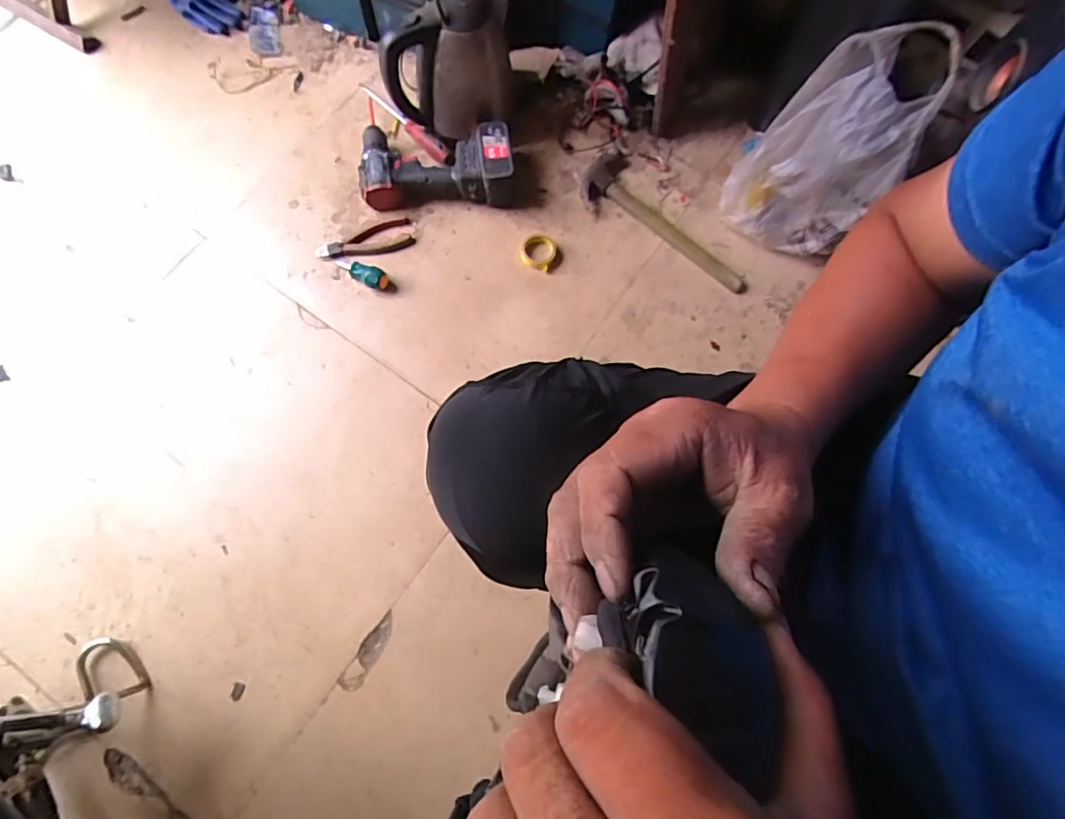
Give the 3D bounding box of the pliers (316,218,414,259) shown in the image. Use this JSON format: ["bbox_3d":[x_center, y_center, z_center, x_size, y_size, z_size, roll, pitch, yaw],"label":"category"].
[{"bbox_3d":[-0.266,-0.265,0.881,0.151,0.017,0.053,-21,75,-7],"label":"pliers"}]

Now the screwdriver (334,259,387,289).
[{"bbox_3d":[-0.267,-0.217,0.860,0.095,0.027,0.031,31,75,7],"label":"screwdriver"}]

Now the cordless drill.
[{"bbox_3d":[-0.151,-0.395,0.889,0.239,0.070,0.143,-4,74,-2],"label":"cordless drill"}]

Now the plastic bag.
[{"bbox_3d":[0.417,-0.373,0.803,0.199,0.294,0.137,17,74,3],"label":"plastic bag"}]

